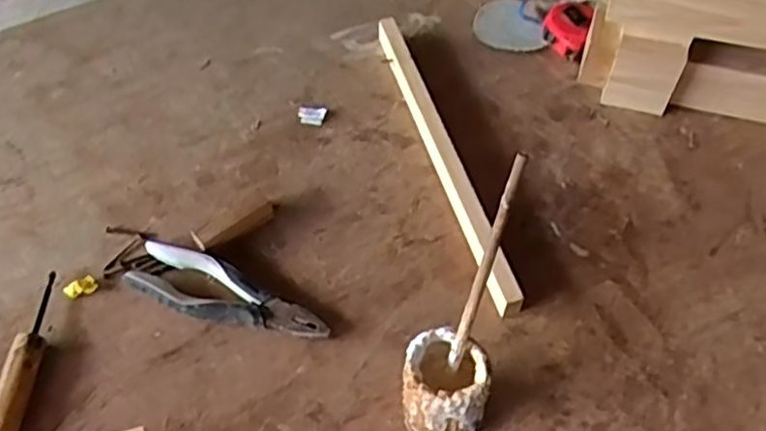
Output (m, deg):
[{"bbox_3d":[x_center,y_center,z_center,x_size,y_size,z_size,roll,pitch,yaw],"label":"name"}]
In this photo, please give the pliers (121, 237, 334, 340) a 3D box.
[{"bbox_3d":[-0.142,0.073,0.638,0.187,0.015,0.055,21,60,12],"label":"pliers"}]

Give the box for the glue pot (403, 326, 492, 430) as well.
[{"bbox_3d":[0.050,0.138,0.555,0.069,0.088,0.068,13,59,8],"label":"glue pot"}]

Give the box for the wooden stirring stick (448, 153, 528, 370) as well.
[{"bbox_3d":[0.073,0.040,0.509,0.010,0.190,0.006,22,31,15],"label":"wooden stirring stick"}]

